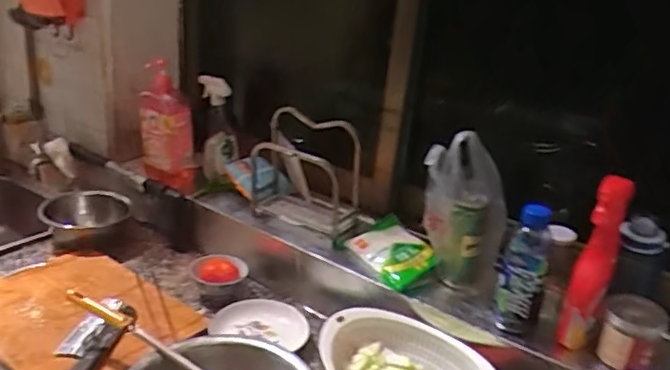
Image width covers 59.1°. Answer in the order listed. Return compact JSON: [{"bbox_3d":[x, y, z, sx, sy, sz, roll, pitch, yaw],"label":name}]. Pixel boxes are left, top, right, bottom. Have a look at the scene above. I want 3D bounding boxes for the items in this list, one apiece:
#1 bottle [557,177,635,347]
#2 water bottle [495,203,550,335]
[{"bbox_3d":[0.383,0.116,0.876,0.050,0.266,0.053,18,25,26],"label":"bottle"},{"bbox_3d":[0.291,0.130,0.914,0.065,0.215,0.055,14,23,17],"label":"water bottle"}]

